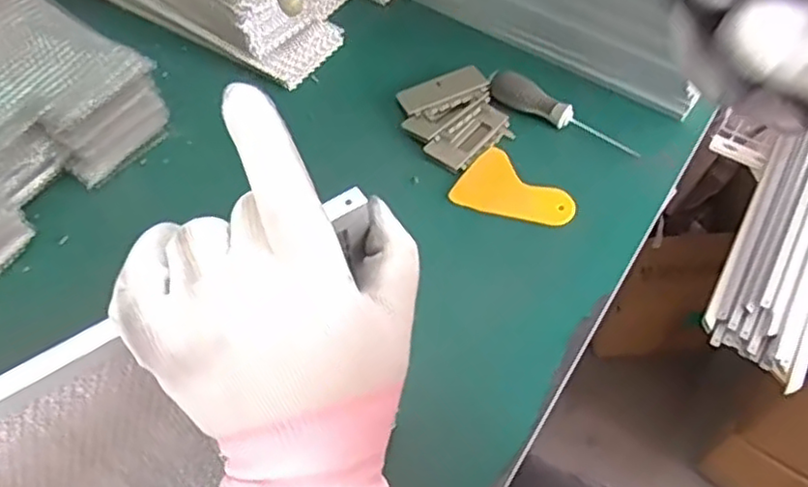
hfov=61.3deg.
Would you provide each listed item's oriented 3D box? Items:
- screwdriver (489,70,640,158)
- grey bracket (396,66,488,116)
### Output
[{"bbox_3d":[0.152,-0.125,0.648,0.149,0.023,0.025,28,60,19],"label":"screwdriver"},{"bbox_3d":[0.039,-0.147,0.665,0.081,0.013,0.040,-17,57,-10],"label":"grey bracket"}]

